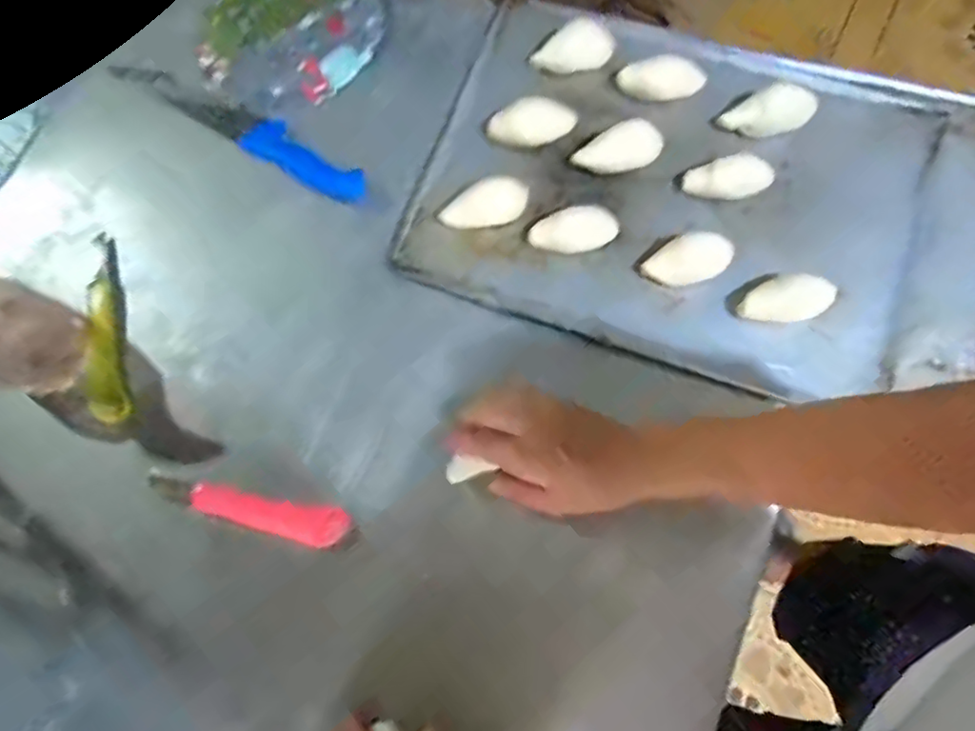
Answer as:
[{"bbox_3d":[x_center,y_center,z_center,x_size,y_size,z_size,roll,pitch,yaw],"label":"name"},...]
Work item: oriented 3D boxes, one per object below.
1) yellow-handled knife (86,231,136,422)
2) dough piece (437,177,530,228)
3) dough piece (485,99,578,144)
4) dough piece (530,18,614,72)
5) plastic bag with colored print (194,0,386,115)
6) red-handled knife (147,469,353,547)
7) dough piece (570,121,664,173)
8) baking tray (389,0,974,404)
[{"bbox_3d":[-0.357,-0.035,0.562,0.036,0.016,0.184,-15,75,-2],"label":"yellow-handled knife"},{"bbox_3d":[-0.003,-0.151,0.559,0.083,0.019,0.041,-5,75,0],"label":"dough piece"},{"bbox_3d":[0.042,-0.230,0.570,0.084,0.023,0.036,-12,75,-1],"label":"dough piece"},{"bbox_3d":[0.083,-0.313,0.591,0.077,0.021,0.039,-5,75,0],"label":"dough piece"},{"bbox_3d":[-0.191,-0.343,0.611,0.159,0.034,0.185,20,77,7],"label":"plastic bag with colored print"},{"bbox_3d":[-0.206,0.122,0.524,0.171,0.028,0.031,14,76,5],"label":"red-handled knife"},{"bbox_3d":[0.121,-0.201,0.561,0.082,0.020,0.036,-12,75,-1],"label":"dough piece"},{"bbox_3d":[0.209,-0.164,0.569,0.534,0.043,0.337,16,76,6],"label":"baking tray"}]

